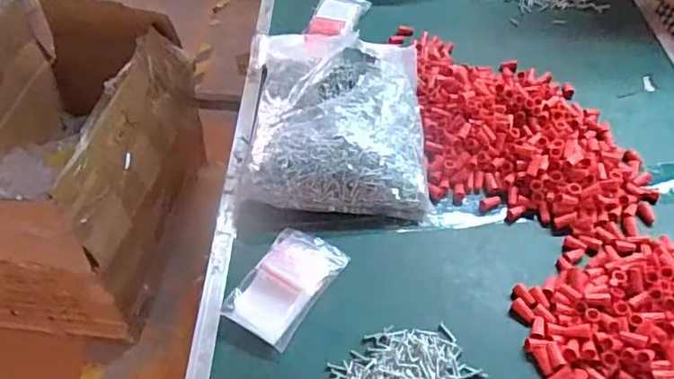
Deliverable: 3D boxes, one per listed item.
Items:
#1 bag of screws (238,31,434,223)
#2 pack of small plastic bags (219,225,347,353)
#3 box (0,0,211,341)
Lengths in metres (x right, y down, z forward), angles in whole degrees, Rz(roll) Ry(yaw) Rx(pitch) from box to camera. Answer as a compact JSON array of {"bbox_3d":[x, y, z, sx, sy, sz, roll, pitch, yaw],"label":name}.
[{"bbox_3d":[-0.003,-0.111,0.673,0.203,0.068,0.311,-2,49,-1],"label":"bag of screws"},{"bbox_3d":[-0.048,0.088,0.542,0.071,0.009,0.116,25,54,21],"label":"pack of small plastic bags"},{"bbox_3d":[-0.607,-0.099,1.316,0.455,0.468,0.688,4,49,3],"label":"box"}]

